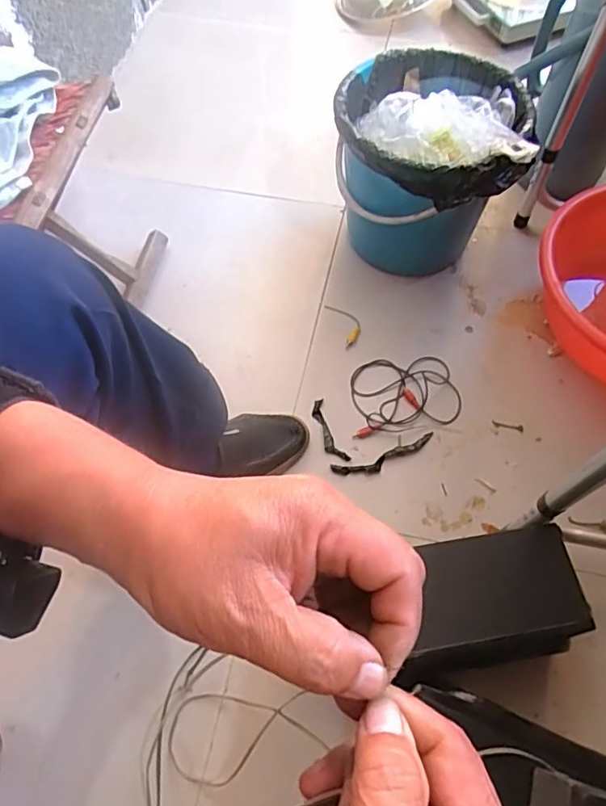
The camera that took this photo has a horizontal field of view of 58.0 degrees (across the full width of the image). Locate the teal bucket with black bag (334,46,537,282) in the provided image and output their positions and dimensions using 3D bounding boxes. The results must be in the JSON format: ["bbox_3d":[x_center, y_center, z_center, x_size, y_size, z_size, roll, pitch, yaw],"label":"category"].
[{"bbox_3d":[0.179,-0.345,0.840,0.251,0.258,0.235,0,64,1],"label":"teal bucket with black bag"}]

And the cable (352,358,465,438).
[{"bbox_3d":[0.151,-0.016,0.820,0.162,0.010,0.119,-8,64,-3],"label":"cable"}]

